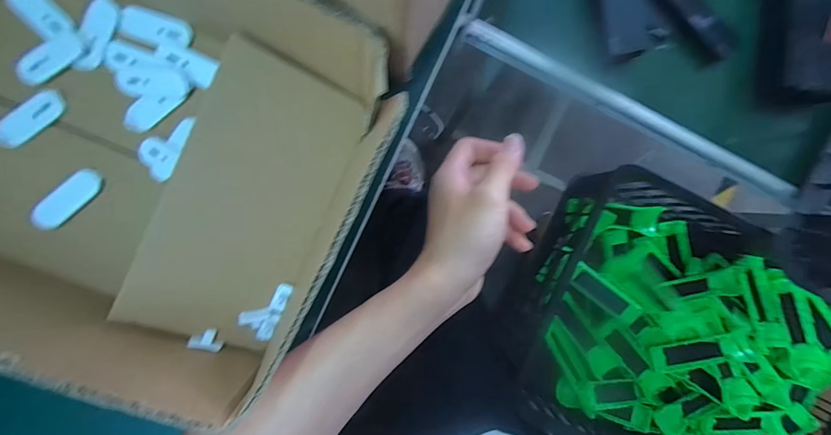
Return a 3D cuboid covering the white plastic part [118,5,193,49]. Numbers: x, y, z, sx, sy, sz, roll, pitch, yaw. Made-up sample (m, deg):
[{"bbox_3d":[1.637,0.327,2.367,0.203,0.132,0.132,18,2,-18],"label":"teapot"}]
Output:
[{"bbox_3d":[-0.181,-0.132,0.250,0.048,0.004,0.021,13,92,-2],"label":"white plastic part"}]

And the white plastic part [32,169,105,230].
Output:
[{"bbox_3d":[-0.243,-0.012,0.253,0.017,0.014,0.052,42,91,-3],"label":"white plastic part"}]

